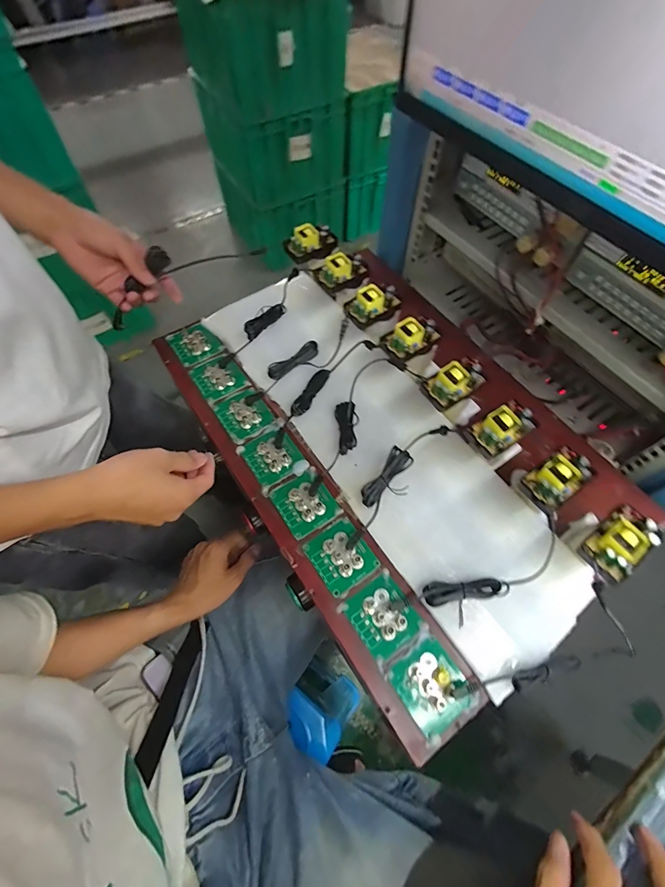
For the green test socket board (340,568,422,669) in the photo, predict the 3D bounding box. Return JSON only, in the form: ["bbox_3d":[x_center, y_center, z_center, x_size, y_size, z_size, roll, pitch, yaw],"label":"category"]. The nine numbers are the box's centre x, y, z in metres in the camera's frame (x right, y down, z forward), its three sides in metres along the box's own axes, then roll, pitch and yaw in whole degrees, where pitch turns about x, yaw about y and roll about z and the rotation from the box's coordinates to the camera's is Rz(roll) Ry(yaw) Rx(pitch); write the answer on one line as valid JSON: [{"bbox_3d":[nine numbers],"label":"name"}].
[{"bbox_3d":[0.053,0.176,0.396,0.062,0.011,0.067,-31,66,-16],"label":"green test socket board"}]

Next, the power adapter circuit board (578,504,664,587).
[{"bbox_3d":[0.262,0.089,0.349,0.070,0.022,0.039,-36,67,-18],"label":"power adapter circuit board"}]

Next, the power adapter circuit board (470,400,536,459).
[{"bbox_3d":[0.179,-0.018,0.403,0.061,0.020,0.039,-30,66,-15],"label":"power adapter circuit board"}]

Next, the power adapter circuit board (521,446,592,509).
[{"bbox_3d":[0.221,0.032,0.375,0.067,0.019,0.039,-32,66,-16],"label":"power adapter circuit board"}]

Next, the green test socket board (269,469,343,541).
[{"bbox_3d":[-0.032,0.070,0.454,0.062,0.008,0.066,-31,66,-16],"label":"green test socket board"}]

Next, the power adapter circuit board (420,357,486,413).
[{"bbox_3d":[0.136,-0.069,0.432,0.061,0.027,0.039,-27,65,-14],"label":"power adapter circuit board"}]

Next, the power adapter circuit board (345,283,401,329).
[{"bbox_3d":[0.051,-0.176,0.489,0.063,0.027,0.037,-29,65,-15],"label":"power adapter circuit board"}]

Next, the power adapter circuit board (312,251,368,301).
[{"bbox_3d":[0.011,-0.230,0.515,0.067,0.024,0.048,-34,67,-17],"label":"power adapter circuit board"}]

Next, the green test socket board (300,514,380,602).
[{"bbox_3d":[0.009,0.125,0.427,0.061,0.007,0.067,-32,66,-16],"label":"green test socket board"}]

